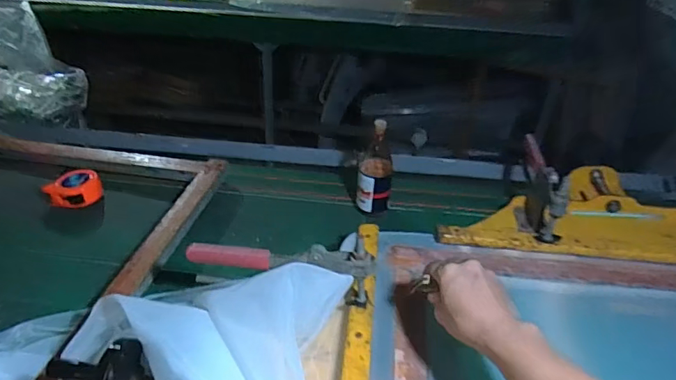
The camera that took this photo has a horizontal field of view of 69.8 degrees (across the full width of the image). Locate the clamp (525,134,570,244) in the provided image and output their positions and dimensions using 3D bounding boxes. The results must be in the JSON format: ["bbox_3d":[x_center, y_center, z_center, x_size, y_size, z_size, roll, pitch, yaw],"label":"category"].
[{"bbox_3d":[0.331,-0.007,0.789,0.029,0.117,0.206,7,36,6],"label":"clamp"}]

